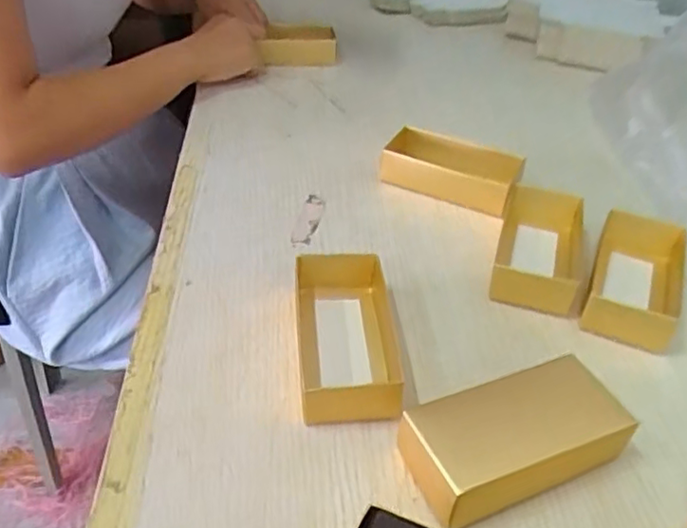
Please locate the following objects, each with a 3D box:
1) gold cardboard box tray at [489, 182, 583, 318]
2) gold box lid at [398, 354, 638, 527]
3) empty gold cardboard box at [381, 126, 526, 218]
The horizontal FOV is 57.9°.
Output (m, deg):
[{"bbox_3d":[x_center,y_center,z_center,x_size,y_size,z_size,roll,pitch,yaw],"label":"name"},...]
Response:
[{"bbox_3d":[0.149,-0.011,0.465,0.065,0.030,0.113,15,41,14],"label":"gold cardboard box tray"},{"bbox_3d":[0.088,0.093,0.328,0.119,0.035,0.062,-15,43,-21],"label":"gold box lid"},{"bbox_3d":[0.092,-0.083,0.540,0.116,0.031,0.056,17,41,16],"label":"empty gold cardboard box"}]

